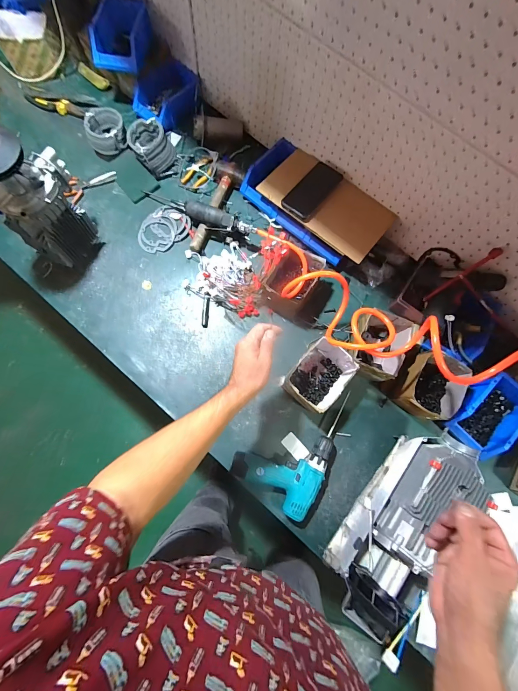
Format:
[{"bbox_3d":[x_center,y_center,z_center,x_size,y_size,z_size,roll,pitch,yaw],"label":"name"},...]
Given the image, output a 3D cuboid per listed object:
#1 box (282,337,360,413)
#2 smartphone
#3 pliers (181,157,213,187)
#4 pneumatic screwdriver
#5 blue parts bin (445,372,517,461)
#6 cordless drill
[{"bbox_3d":[0.141,0.071,0.690,0.114,0.094,0.152,39,78,6],"label":"box"},{"bbox_3d":[0.137,-0.395,0.751,0.083,0.012,0.170,38,77,5],"label":"smartphone"},{"bbox_3d":[-0.171,-0.495,0.840,0.057,0.025,0.107,44,77,7],"label":"pliers"},{"bbox_3d":[-0.167,-0.354,0.779,0.355,0.055,0.047,25,79,17],"label":"pneumatic screwdriver"},{"bbox_3d":[0.539,0.163,0.695,0.120,0.073,0.185,44,77,7],"label":"blue parts bin"},{"bbox_3d":[0.082,0.213,0.676,0.200,0.053,0.291,29,76,3],"label":"cordless drill"}]

